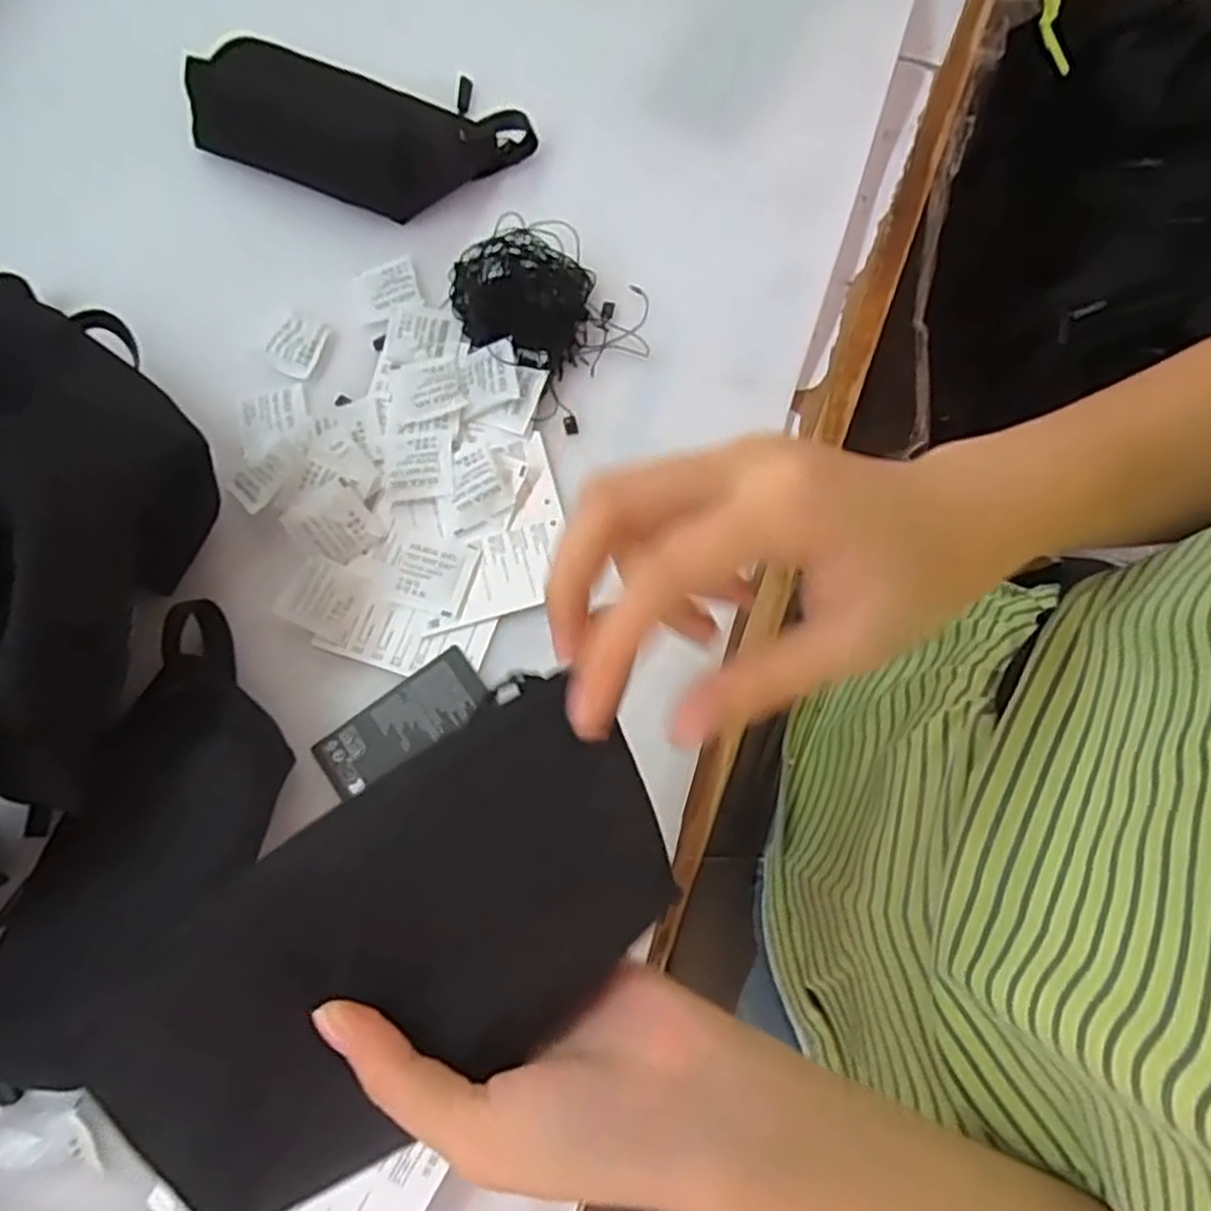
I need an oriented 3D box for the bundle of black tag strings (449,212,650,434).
[{"bbox_3d":[-0.035,-0.167,0.446,0.083,0.029,0.123,-28,75,-7],"label":"bundle of black tag strings"}]

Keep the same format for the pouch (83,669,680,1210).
[{"bbox_3d":[-0.062,0.103,0.241,0.171,0.014,0.091,-36,77,-9],"label":"pouch"}]

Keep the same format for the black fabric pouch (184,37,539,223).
[{"bbox_3d":[-0.151,-0.300,0.484,0.196,0.036,0.099,21,75,7],"label":"black fabric pouch"}]

